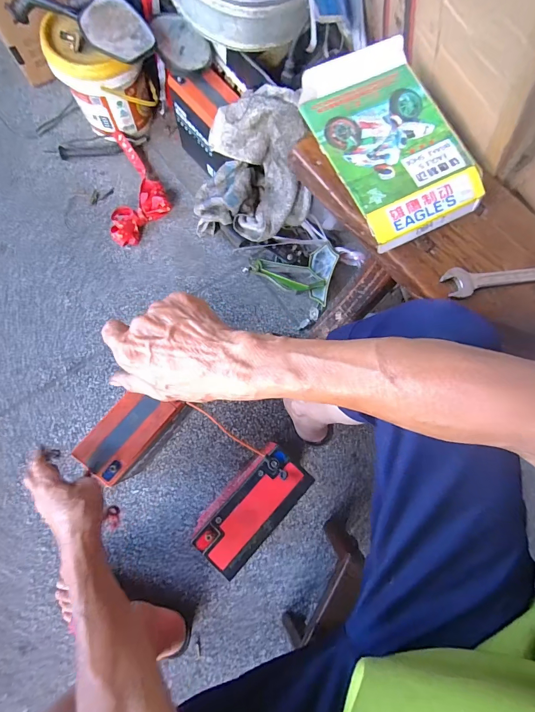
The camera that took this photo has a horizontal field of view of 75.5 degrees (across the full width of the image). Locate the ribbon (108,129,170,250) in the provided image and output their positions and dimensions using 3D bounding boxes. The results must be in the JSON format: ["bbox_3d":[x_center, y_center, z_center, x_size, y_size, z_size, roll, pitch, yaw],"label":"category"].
[{"bbox_3d":[-0.274,-0.367,0.755,0.121,0.039,0.264,-1,77,-2],"label":"ribbon"}]

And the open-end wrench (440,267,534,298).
[{"bbox_3d":[0.235,-0.075,0.321,0.143,0.012,0.026,-7,79,-5],"label":"open-end wrench"}]

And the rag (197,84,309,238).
[{"bbox_3d":[-0.035,-0.339,0.646,0.223,0.192,0.168,-7,77,-3],"label":"rag"}]

